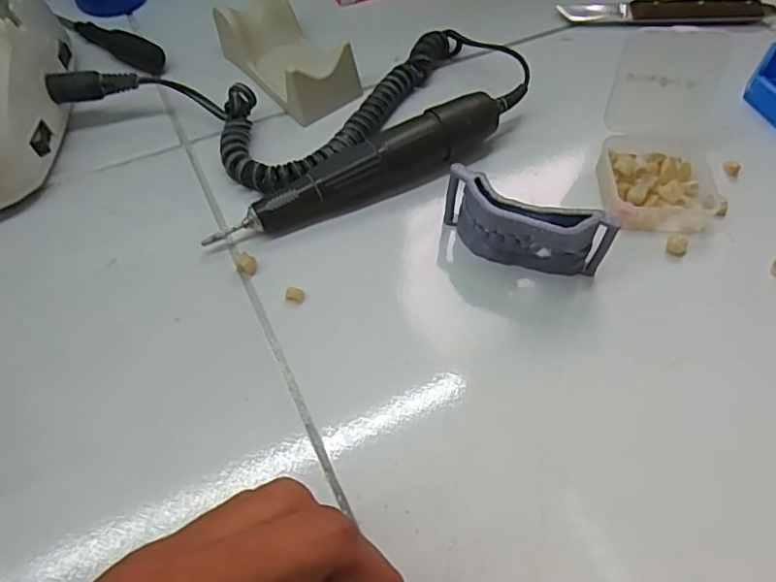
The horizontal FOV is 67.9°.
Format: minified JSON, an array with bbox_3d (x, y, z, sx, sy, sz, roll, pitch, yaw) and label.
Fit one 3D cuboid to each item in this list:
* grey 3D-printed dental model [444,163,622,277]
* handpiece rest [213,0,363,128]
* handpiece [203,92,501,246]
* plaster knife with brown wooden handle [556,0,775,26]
[{"bbox_3d":[0.064,-0.028,0.279,0.081,0.042,0.020,21,60,11],"label":"grey 3D-printed dental model"},{"bbox_3d":[-0.058,-0.147,0.356,0.057,0.032,0.084,-37,66,-21],"label":"handpiece rest"},{"bbox_3d":[-0.013,-0.064,0.308,0.162,0.030,0.026,-26,63,-16],"label":"handpiece"},{"bbox_3d":[0.194,-0.196,0.403,0.142,0.017,0.018,1,59,-1],"label":"plaster knife with brown wooden handle"}]

